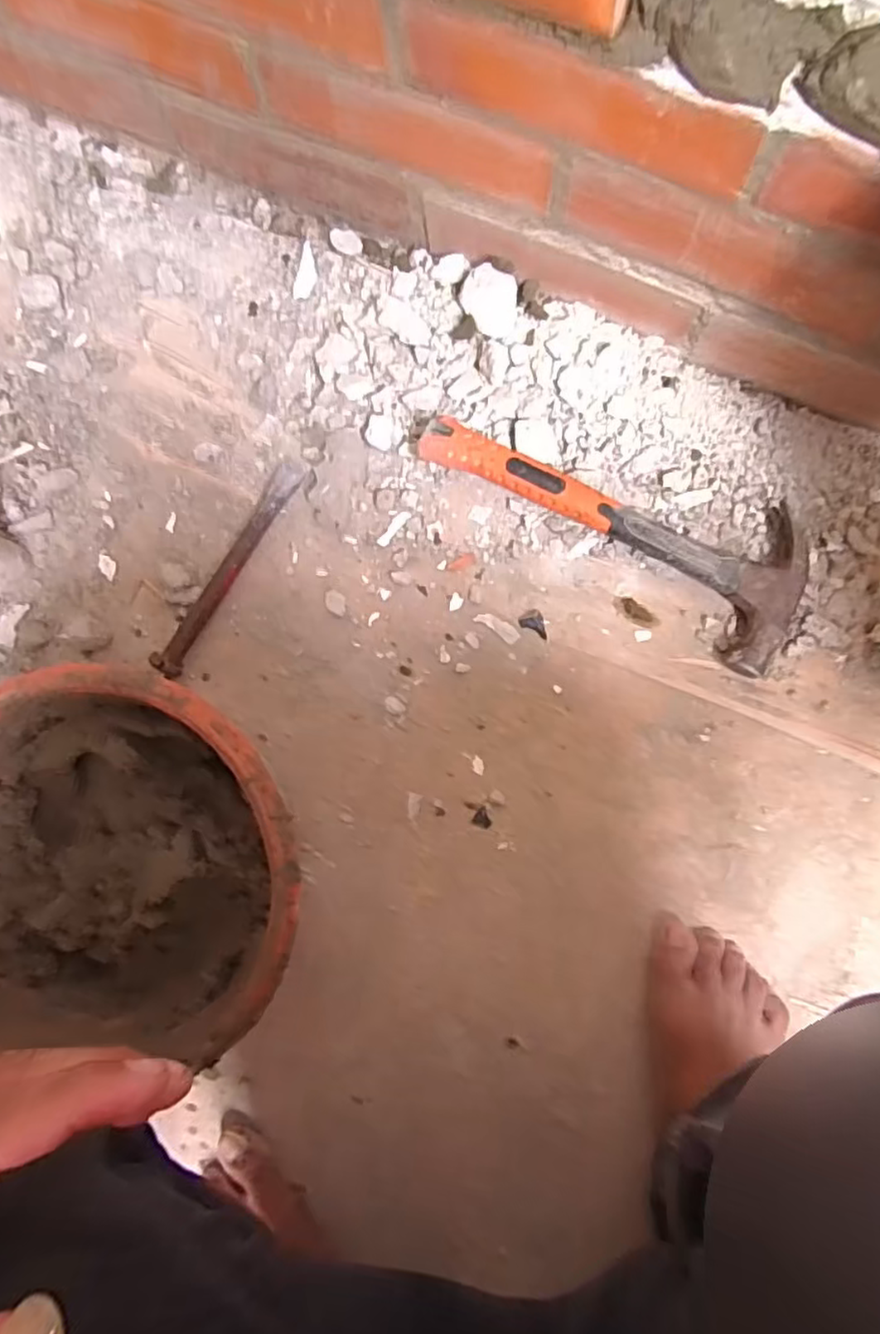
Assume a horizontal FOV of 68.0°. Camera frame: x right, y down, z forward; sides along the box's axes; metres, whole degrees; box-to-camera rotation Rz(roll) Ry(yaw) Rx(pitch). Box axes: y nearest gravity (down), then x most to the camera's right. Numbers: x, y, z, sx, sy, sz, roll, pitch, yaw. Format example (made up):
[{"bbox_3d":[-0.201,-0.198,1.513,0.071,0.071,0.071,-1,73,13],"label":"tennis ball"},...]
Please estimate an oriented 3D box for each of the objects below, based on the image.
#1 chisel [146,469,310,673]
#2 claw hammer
[{"bbox_3d":[-0.173,-0.084,0.540,0.024,0.025,0.203,30,86,7],"label":"chisel"},{"bbox_3d":[0.146,-0.129,0.513,0.306,0.039,0.123,36,87,8],"label":"claw hammer"}]

